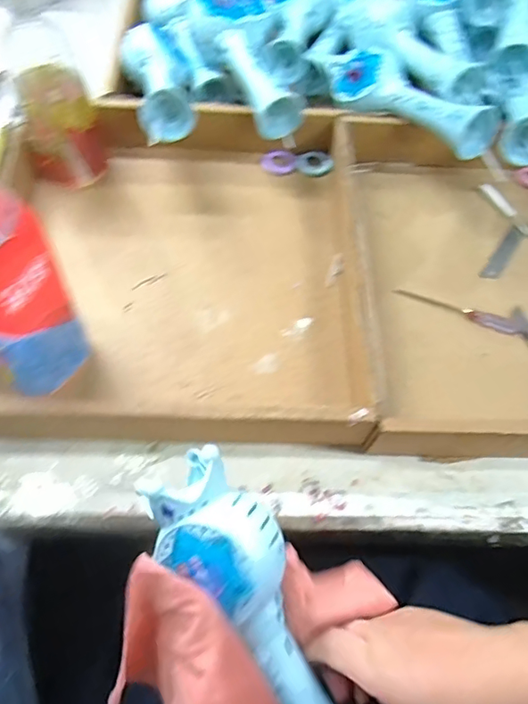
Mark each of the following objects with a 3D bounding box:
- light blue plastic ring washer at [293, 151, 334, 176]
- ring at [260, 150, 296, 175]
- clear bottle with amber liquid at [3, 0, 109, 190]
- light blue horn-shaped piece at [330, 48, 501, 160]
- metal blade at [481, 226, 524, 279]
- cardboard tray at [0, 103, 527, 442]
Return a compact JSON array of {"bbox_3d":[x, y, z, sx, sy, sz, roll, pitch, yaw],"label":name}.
[{"bbox_3d":[0.058,-0.222,0.594,0.044,0.009,0.044,1,61,-2],"label":"light blue plastic ring washer"},{"bbox_3d":[0.018,-0.222,0.593,0.042,0.004,0.039,1,61,-2],"label":"ring"},{"bbox_3d":[-0.206,-0.246,0.493,0.074,0.180,0.060,-18,64,-13],"label":"clear bottle with amber liquid"},{"bbox_3d":[0.155,-0.278,0.558,0.068,0.065,0.218,-30,67,-18],"label":"light blue horn-shaped piece"},{"bbox_3d":[0.256,-0.108,0.541,0.018,0.007,0.087,33,65,14],"label":"metal blade"},{"bbox_3d":[0.090,-0.088,0.495,0.689,0.062,0.373,2,61,-2],"label":"cardboard tray"}]

